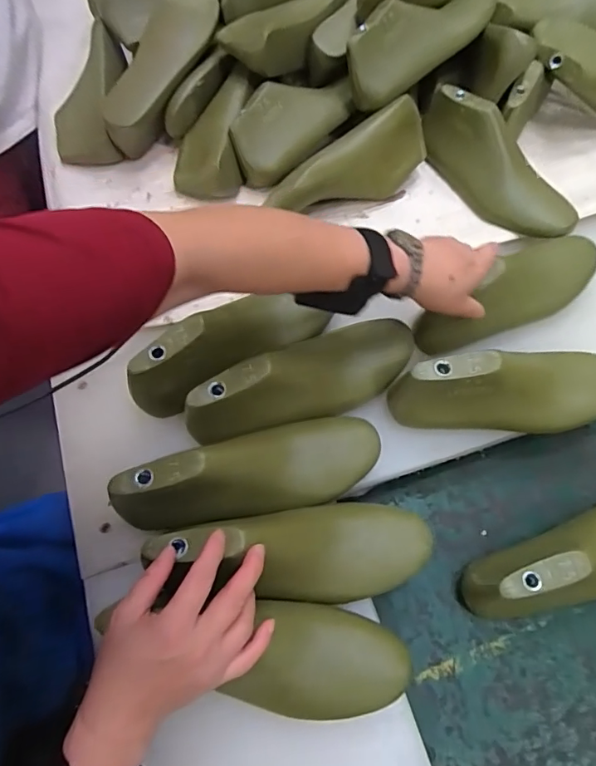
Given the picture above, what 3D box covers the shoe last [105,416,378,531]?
[{"bbox_3d":[-0.039,0.083,0.445,0.247,0.092,0.077,-10,65,-18],"label":"shoe last"}]

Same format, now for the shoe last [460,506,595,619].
[{"bbox_3d":[0.279,0.163,0.457,0.248,0.080,0.079,-14,66,-6],"label":"shoe last"}]

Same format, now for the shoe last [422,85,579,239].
[{"bbox_3d":[0.248,-0.280,0.613,0.074,0.082,0.242,-37,70,-15],"label":"shoe last"}]

